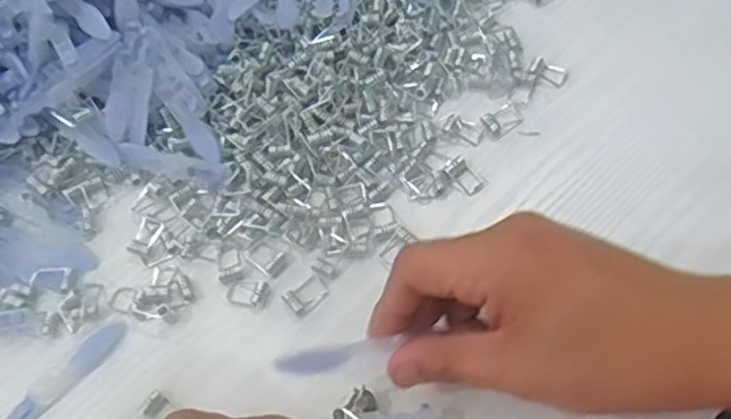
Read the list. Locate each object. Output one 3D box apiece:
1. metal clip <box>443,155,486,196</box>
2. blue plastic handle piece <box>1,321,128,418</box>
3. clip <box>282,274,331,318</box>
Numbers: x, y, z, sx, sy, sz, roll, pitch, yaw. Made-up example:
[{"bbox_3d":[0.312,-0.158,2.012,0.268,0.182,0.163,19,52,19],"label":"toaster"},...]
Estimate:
[{"bbox_3d":[0.057,-0.021,0.404,0.015,0.004,0.025,-33,61,-13],"label":"metal clip"},{"bbox_3d":[-0.159,0.088,0.370,0.015,0.006,0.077,35,68,24],"label":"blue plastic handle piece"},{"bbox_3d":[-0.031,0.045,0.375,0.023,0.004,0.015,-34,61,-13],"label":"clip"}]

